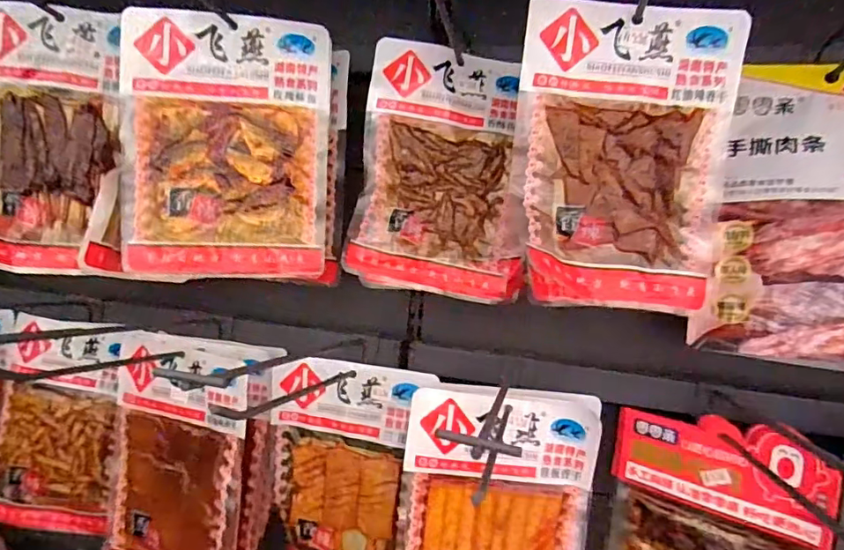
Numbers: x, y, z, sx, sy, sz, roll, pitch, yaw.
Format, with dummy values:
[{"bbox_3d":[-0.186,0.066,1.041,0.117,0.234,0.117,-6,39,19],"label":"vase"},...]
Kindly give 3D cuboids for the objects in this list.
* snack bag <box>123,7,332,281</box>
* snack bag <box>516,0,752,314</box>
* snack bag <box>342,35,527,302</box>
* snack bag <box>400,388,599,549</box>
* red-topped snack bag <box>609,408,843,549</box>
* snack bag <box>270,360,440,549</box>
[{"bbox_3d":[-0.170,-0.111,0.460,0.171,0.219,0.016,5,3,-10],"label":"snack bag"},{"bbox_3d":[0.141,-0.083,0.362,0.150,0.201,0.046,6,1,3],"label":"snack bag"},{"bbox_3d":[0.019,-0.092,0.469,0.146,0.211,0.031,5,3,0],"label":"snack bag"},{"bbox_3d":[0.067,0.228,0.465,0.169,0.236,0.025,5,3,-7],"label":"snack bag"},{"bbox_3d":[0.236,0.242,0.443,0.157,0.234,0.024,8,4,38],"label":"red-topped snack bag"},{"bbox_3d":[-0.082,0.202,0.526,0.148,0.224,0.024,6,3,18],"label":"snack bag"}]

